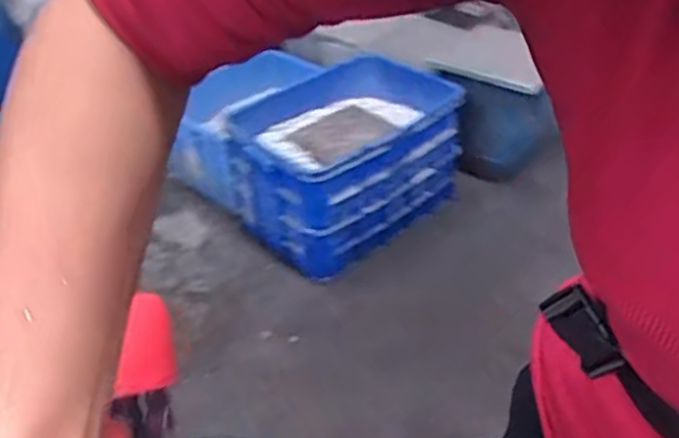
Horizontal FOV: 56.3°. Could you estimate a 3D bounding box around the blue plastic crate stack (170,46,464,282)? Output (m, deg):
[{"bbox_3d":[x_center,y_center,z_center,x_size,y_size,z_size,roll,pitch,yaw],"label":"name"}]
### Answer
[{"bbox_3d":[0.038,-0.171,1.943,0.658,0.343,0.418,-32,45,-30],"label":"blue plastic crate stack"}]

